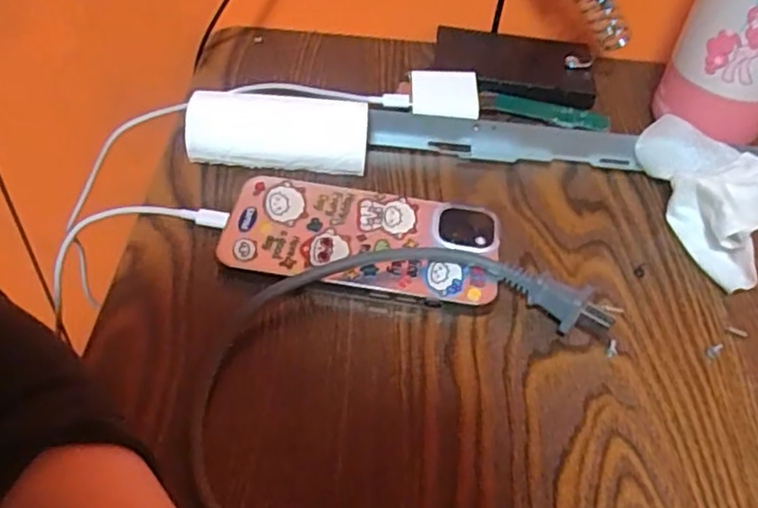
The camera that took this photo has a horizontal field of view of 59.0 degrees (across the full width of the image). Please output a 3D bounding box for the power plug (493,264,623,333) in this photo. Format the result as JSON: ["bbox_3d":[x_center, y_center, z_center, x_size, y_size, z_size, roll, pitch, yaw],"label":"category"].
[{"bbox_3d":[0.089,0.023,0.333,0.064,0.025,0.026,15,47,7],"label":"power plug"}]

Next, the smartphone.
[{"bbox_3d":[-0.009,-0.006,0.363,0.142,0.016,0.070,8,47,0],"label":"smartphone"}]

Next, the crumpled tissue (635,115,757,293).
[{"bbox_3d":[0.198,-0.033,0.391,0.055,0.038,0.112,-9,49,-15],"label":"crumpled tissue"}]

